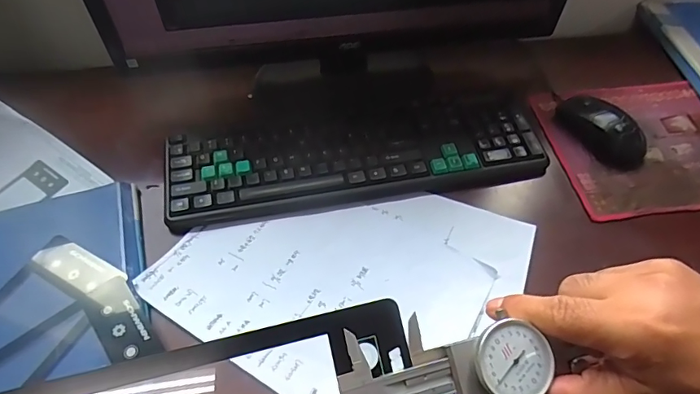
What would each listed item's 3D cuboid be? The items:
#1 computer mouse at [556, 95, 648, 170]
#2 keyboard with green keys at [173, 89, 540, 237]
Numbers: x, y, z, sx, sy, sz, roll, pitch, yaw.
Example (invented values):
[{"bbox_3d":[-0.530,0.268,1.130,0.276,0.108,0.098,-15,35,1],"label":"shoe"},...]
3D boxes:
[{"bbox_3d":[0.309,-0.086,0.566,0.058,0.035,0.118,-23,59,-17],"label":"computer mouse"},{"bbox_3d":[0.005,-0.057,0.547,0.423,0.024,0.136,-9,56,-8],"label":"keyboard with green keys"}]

